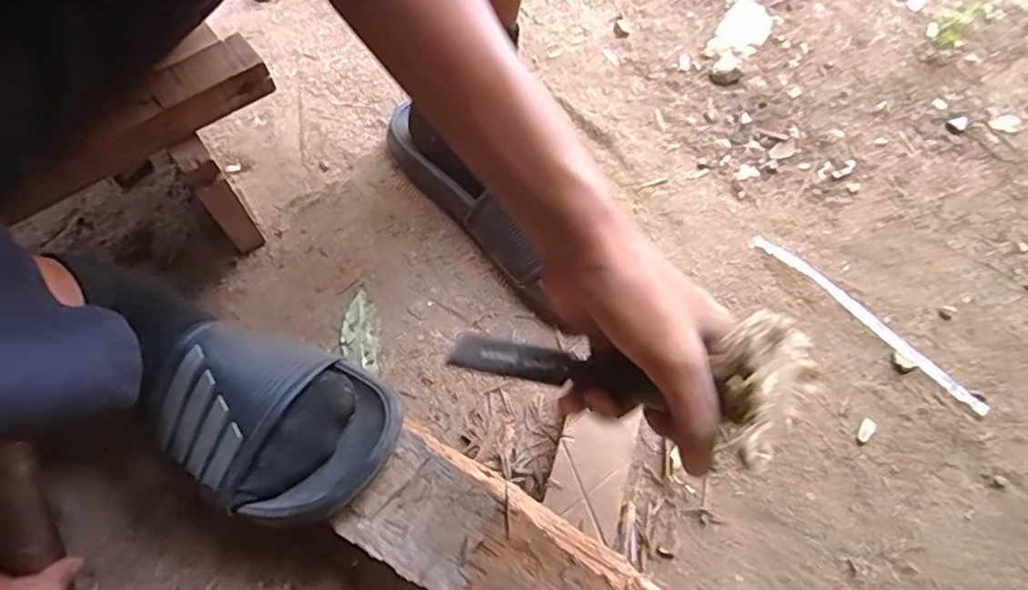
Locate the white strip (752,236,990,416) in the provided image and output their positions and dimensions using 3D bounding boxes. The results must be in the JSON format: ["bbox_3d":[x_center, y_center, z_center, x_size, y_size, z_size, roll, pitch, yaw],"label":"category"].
[{"bbox_3d":[0.302,0.018,0.523,0.019,0.008,0.222,-38,68,-19],"label":"white strip"}]

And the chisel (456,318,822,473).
[{"bbox_3d":[0.045,0.039,0.308,0.204,0.041,0.044,-2,49,50],"label":"chisel"}]

